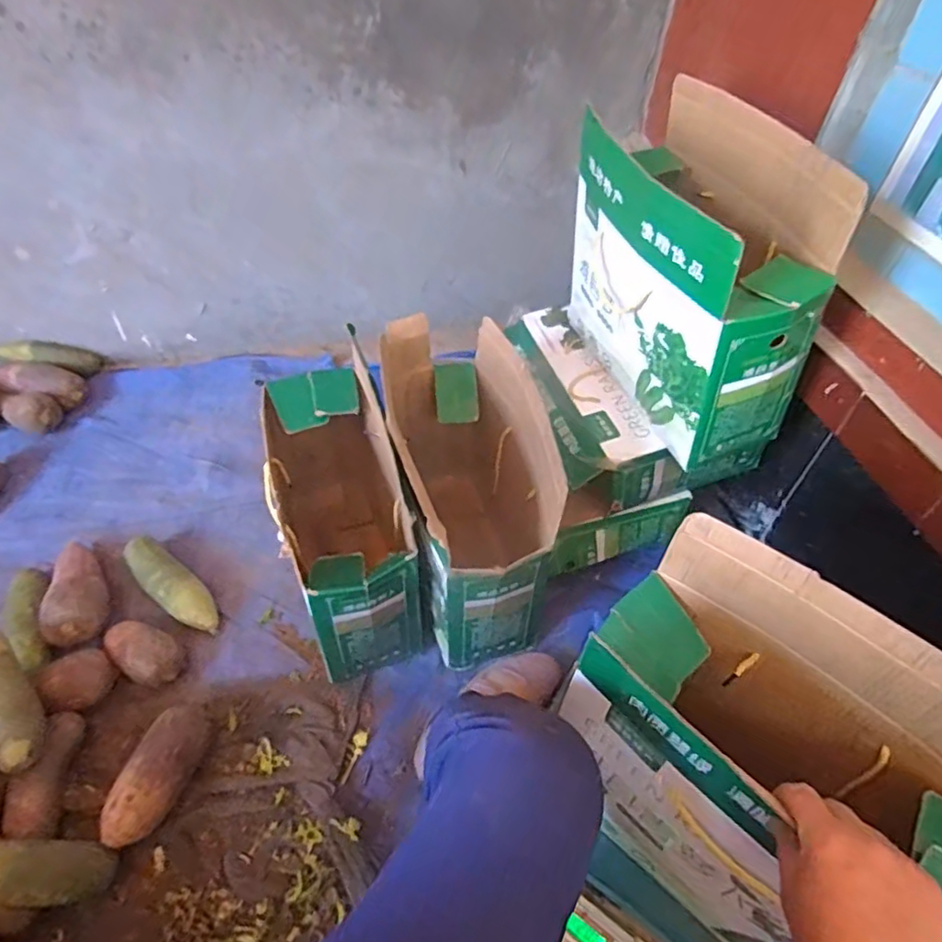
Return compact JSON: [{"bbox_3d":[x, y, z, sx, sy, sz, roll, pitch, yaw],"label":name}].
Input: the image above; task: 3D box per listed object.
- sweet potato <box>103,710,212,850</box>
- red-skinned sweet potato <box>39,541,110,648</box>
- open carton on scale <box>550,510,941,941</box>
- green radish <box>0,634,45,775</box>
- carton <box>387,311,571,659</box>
[{"bbox_3d":[-0.380,0.368,0.751,0.066,0.058,0.169,11,36,6],"label":"sweet potato"},{"bbox_3d":[-0.575,0.177,0.904,0.073,0.068,0.170,-13,51,-15],"label":"red-skinned sweet potato"},{"bbox_3d":[0.253,0.286,0.550,0.342,0.359,0.198,32,54,22],"label":"open carton on scale"},{"bbox_3d":[-0.573,0.274,0.750,0.052,0.050,0.198,-32,58,-28],"label":"green radish"},{"bbox_3d":[-0.001,0.022,0.903,0.223,0.368,0.404,-3,49,-7],"label":"carton"}]

